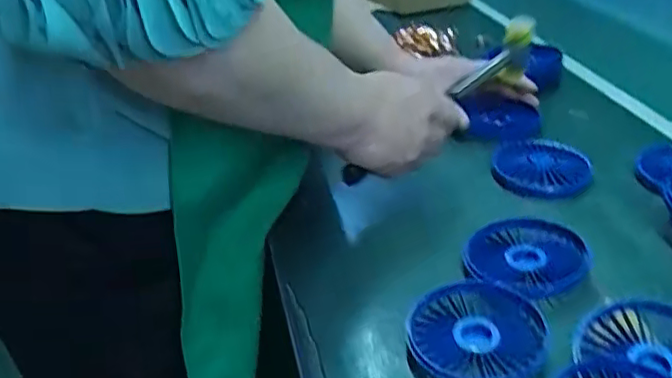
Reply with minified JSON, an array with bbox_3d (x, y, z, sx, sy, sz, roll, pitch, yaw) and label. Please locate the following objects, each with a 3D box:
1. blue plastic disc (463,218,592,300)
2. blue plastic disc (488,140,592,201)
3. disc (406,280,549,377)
[{"bbox_3d":[0.142,0.049,0.468,0.085,0.009,0.083,-7,31,-2],"label":"blue plastic disc"},{"bbox_3d":[0.191,-0.020,0.588,0.085,0.011,0.089,-4,38,3],"label":"blue plastic disc"},{"bbox_3d":[0.092,0.092,0.413,0.085,0.013,0.082,-5,31,3],"label":"disc"}]

